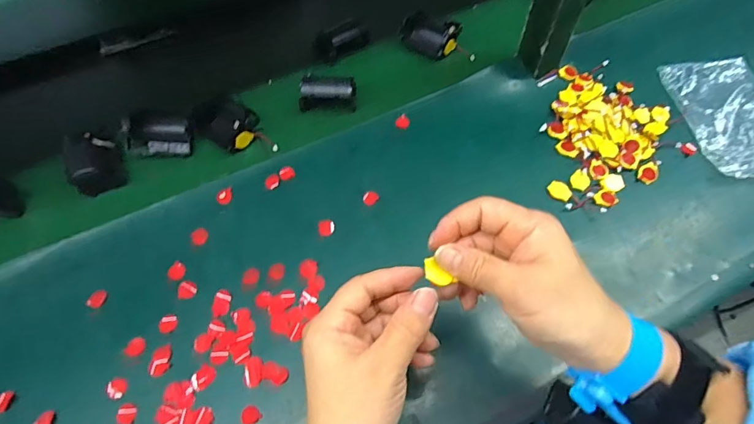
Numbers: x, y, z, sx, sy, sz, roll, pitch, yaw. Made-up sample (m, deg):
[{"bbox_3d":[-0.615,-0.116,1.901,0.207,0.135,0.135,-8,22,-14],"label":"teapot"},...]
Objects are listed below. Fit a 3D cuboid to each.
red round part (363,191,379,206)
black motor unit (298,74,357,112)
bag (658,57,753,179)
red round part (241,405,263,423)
[{"bbox_3d":[-0.007,-0.016,0.468,0.016,0.004,0.018,27,63,16],"label":"red round part"},{"bbox_3d":[-0.061,-0.147,0.524,0.068,0.041,0.033,0,59,1],"label":"black motor unit"},{"bbox_3d":[0.435,-0.123,0.520,0.119,0.019,0.185,-5,59,-2],"label":"bag"},{"bbox_3d":[-0.107,0.172,0.360,0.015,0.004,0.015,-1,59,1],"label":"red round part"}]

